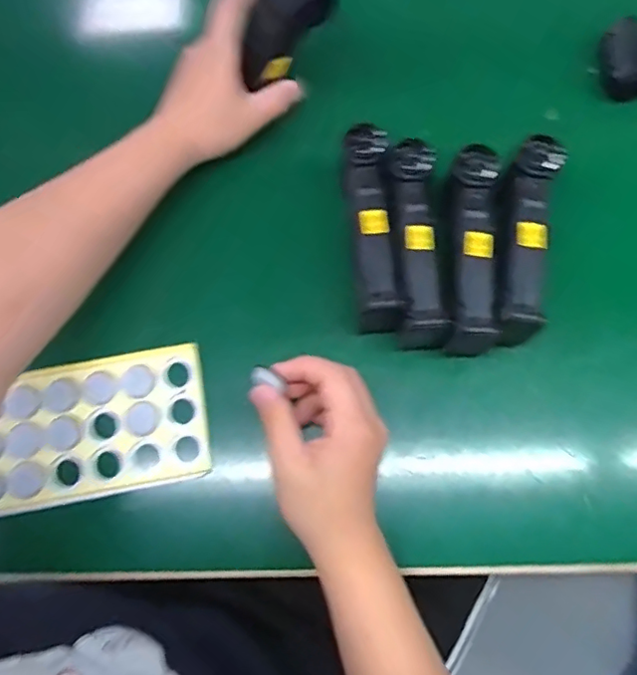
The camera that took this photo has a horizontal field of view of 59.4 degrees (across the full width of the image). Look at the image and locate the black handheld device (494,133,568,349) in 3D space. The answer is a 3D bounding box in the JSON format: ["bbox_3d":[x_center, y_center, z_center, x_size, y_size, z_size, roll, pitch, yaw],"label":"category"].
[{"bbox_3d":[0.157,-0.074,0.427,0.039,0.036,0.159,10,74,5],"label":"black handheld device"}]

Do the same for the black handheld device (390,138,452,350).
[{"bbox_3d":[0.077,-0.071,0.439,0.033,0.062,0.150,-3,73,1],"label":"black handheld device"}]

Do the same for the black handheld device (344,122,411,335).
[{"bbox_3d":[0.043,-0.084,0.443,0.032,0.060,0.151,-5,73,0],"label":"black handheld device"}]

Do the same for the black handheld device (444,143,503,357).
[{"bbox_3d":[0.118,-0.069,0.439,0.042,0.049,0.158,4,74,3],"label":"black handheld device"}]

